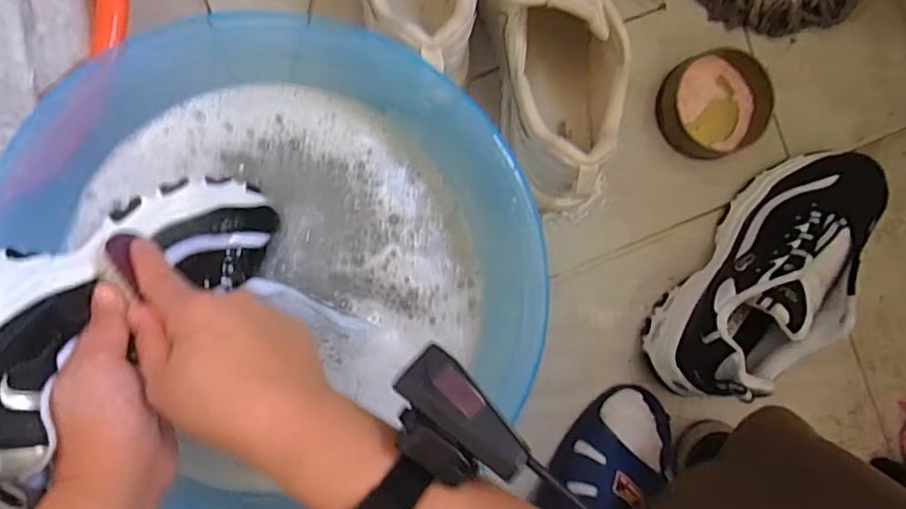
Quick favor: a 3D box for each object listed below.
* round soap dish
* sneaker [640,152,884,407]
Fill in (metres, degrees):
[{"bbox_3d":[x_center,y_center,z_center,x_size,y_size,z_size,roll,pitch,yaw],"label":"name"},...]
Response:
[{"bbox_3d":[0.249,-0.142,0.563,0.100,0.031,0.095,0,91,-9],"label":"round soap dish"},{"bbox_3d":[0.296,0.015,0.532,0.098,0.104,0.277,38,85,-8],"label":"sneaker"}]

